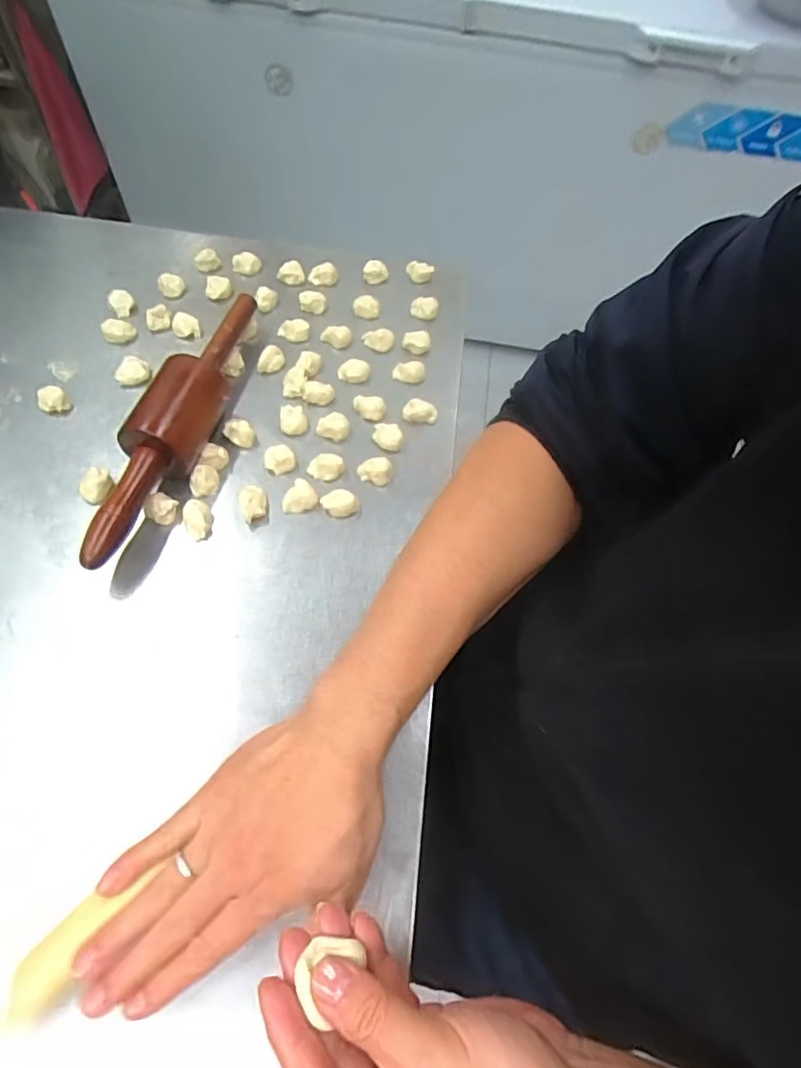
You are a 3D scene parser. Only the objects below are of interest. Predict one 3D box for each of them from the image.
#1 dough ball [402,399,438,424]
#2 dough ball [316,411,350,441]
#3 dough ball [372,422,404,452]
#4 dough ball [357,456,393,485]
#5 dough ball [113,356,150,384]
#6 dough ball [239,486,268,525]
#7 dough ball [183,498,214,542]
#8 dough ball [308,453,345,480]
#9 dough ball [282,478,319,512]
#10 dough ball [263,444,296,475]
[{"bbox_3d":[0.018,-0.113,0.528,0.032,0.011,0.019,15,60,5],"label":"dough ball"},{"bbox_3d":[-0.060,-0.098,0.515,0.028,0.015,0.026,2,60,-3],"label":"dough ball"},{"bbox_3d":[-0.011,-0.088,0.515,0.031,0.015,0.020,29,62,13],"label":"dough ball"},{"bbox_3d":[-0.021,-0.056,0.494,0.029,0.015,0.023,24,61,10],"label":"dough ball"},{"bbox_3d":[-0.254,-0.153,0.538,0.031,0.014,0.025,-25,64,-17],"label":"dough ball"},{"bbox_3d":[-0.121,-0.025,0.469,0.021,0.016,0.026,-20,63,-14],"label":"dough ball"},{"bbox_3d":[-0.164,-0.011,0.460,0.022,0.017,0.029,-15,62,-12],"label":"dough ball"},{"bbox_3d":[-0.064,-0.057,0.490,0.032,0.019,0.017,1,60,-3],"label":"dough ball"},{"bbox_3d":[-0.085,-0.032,0.481,0.029,0.013,0.026,-5,60,-7],"label":"dough ball"},{"bbox_3d":[-0.106,-0.066,0.495,0.024,0.018,0.026,2,60,-3],"label":"dough ball"}]

